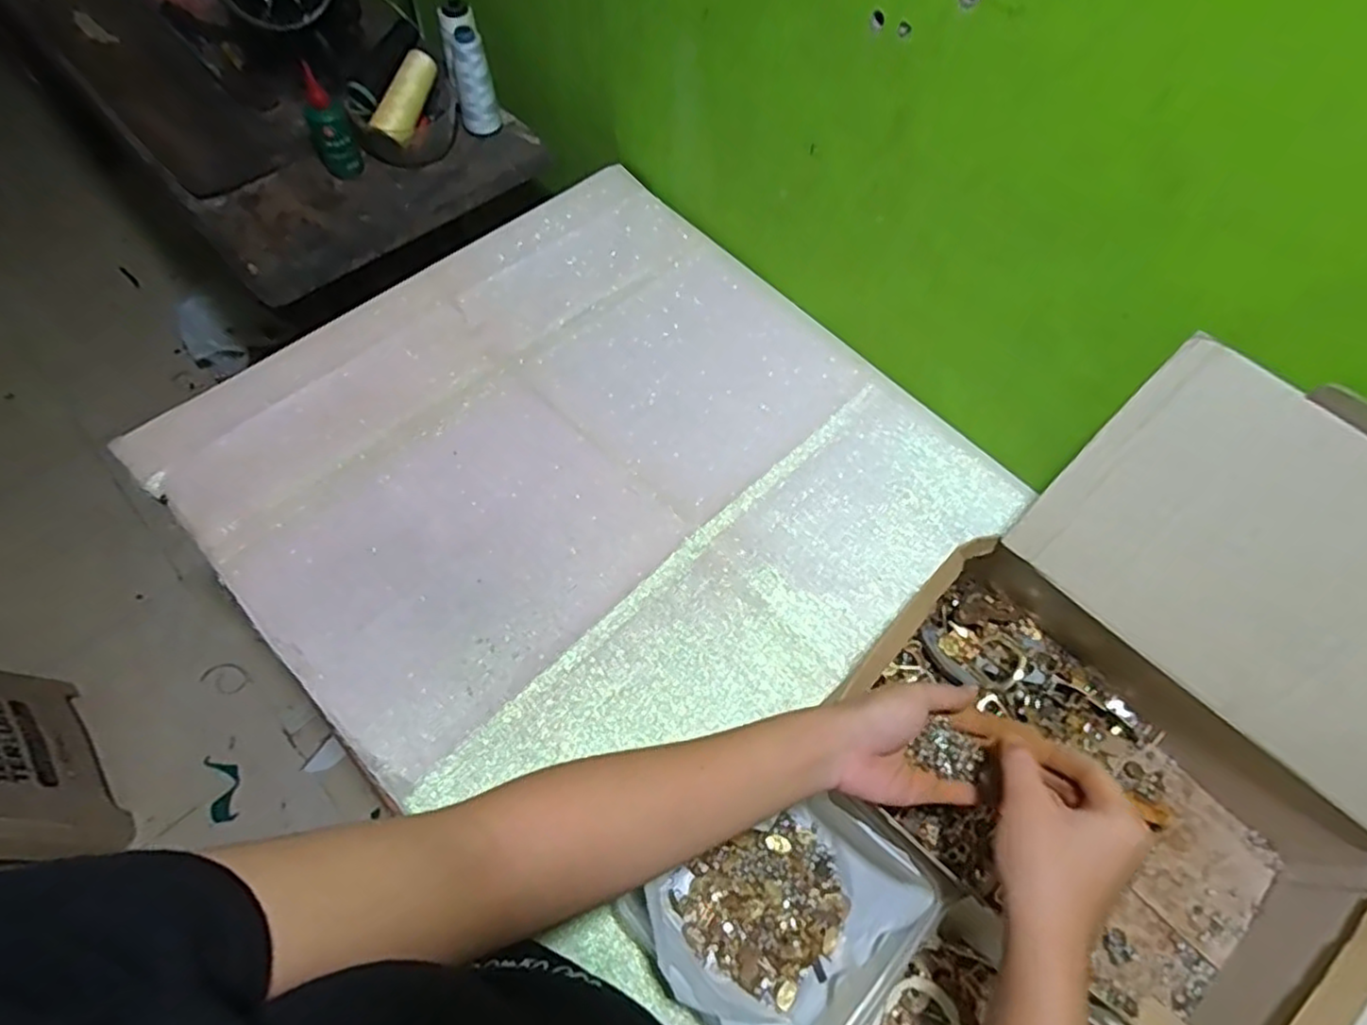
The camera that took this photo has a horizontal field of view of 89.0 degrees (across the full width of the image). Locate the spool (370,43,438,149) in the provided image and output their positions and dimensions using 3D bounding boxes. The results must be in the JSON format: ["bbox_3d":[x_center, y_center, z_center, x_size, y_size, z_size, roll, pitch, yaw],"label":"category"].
[{"bbox_3d":[-0.324,-0.486,0.811,0.036,0.036,0.121,17,78,7],"label":"spool"}]

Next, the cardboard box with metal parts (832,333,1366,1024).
[{"bbox_3d":[0.335,0.129,0.467,0.343,0.232,0.327,-40,71,-20],"label":"cardboard box with metal parts"}]

